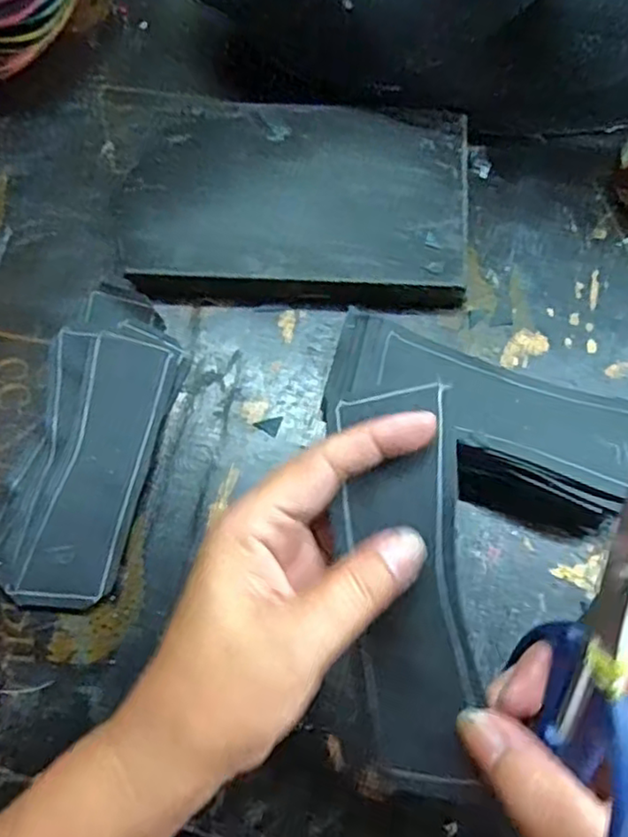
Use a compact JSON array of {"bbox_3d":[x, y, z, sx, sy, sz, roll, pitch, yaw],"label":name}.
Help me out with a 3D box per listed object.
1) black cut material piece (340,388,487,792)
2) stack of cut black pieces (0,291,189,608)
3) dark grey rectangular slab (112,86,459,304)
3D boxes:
[{"bbox_3d":[0.036,0.060,0.252,0.044,0.020,0.146,-2,81,1],"label":"black cut material piece"},{"bbox_3d":[-0.119,0.011,0.362,0.070,0.011,0.174,7,70,4],"label":"stack of cut black pieces"},{"bbox_3d":[-0.024,-0.143,0.412,0.229,0.025,0.150,4,70,3],"label":"dark grey rectangular slab"}]

